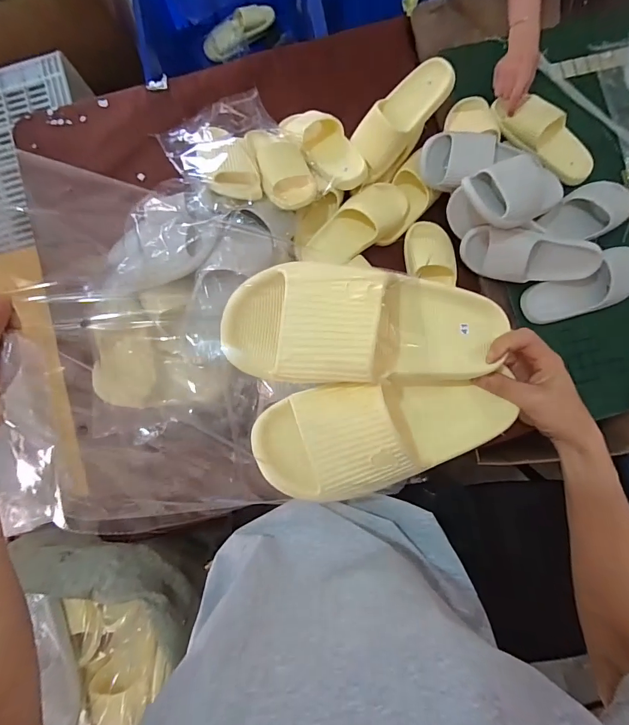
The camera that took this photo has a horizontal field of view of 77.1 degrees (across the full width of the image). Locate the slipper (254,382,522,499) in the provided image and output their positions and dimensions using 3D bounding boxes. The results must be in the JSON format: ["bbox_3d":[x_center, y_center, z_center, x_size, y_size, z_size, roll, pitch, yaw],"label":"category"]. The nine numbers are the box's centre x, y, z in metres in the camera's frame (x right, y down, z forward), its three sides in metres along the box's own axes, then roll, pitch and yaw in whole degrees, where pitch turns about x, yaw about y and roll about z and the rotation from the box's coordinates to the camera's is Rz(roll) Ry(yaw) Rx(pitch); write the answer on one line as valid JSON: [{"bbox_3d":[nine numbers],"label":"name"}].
[{"bbox_3d":[0.071,0.065,0.362,0.238,0.076,0.089,-8,85,-14],"label":"slipper"}]

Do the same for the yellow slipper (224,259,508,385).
[{"bbox_3d":[0.054,-0.035,0.346,0.249,0.069,0.101,1,85,-16],"label":"yellow slipper"}]

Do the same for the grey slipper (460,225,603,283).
[{"bbox_3d":[0.434,-0.210,0.789,0.272,0.078,0.110,12,129,4],"label":"grey slipper"}]

